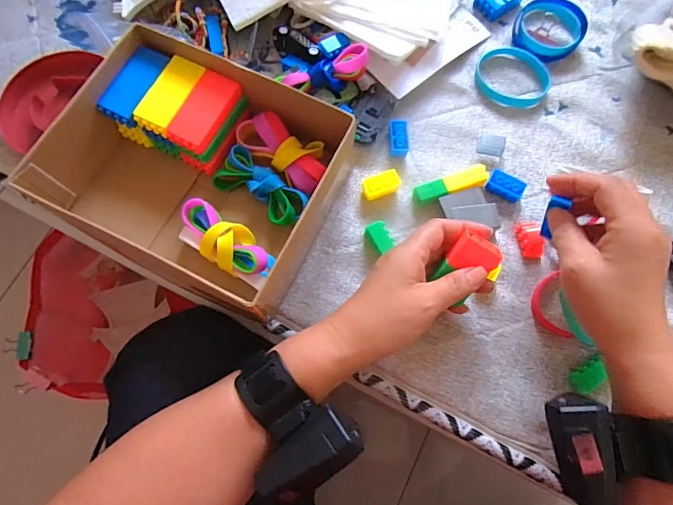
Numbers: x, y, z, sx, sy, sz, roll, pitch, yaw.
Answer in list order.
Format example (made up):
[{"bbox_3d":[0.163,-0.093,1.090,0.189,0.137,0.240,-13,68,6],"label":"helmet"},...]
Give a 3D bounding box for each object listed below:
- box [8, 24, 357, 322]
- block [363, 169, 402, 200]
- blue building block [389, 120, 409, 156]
[{"bbox_3d":[-0.112,-0.065,0.374,0.219,0.082,0.169,26,75,8],"label":"box"},{"bbox_3d":[0.041,-0.061,0.407,0.035,0.014,0.019,-23,74,-7],"label":"block"},{"bbox_3d":[0.058,-0.108,0.421,0.017,0.017,0.034,0,73,0],"label":"blue building block"}]

